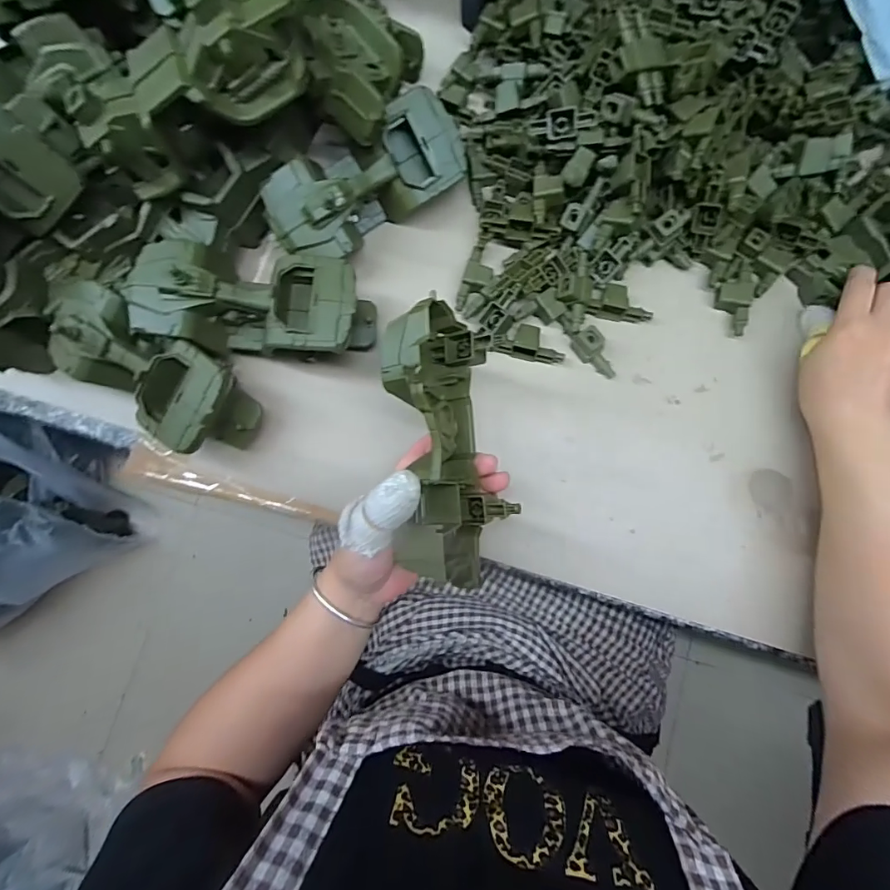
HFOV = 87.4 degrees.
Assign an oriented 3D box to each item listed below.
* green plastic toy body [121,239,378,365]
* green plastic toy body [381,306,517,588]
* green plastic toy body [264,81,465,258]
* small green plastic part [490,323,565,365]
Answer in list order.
[{"bbox_3d":[-0.156,-0.119,0.383,0.187,0.066,0.092,8,81,4],"label":"green plastic toy body"},{"bbox_3d":[0.000,-0.006,0.305,0.072,0.069,0.190,-6,82,2],"label":"green plastic toy body"},{"bbox_3d":[-0.066,-0.229,0.404,0.185,0.058,0.082,-36,81,-3],"label":"green plastic toy body"},{"bbox_3d":[0.074,-0.090,0.404,0.061,0.019,0.029,10,81,4],"label":"small green plastic part"}]

